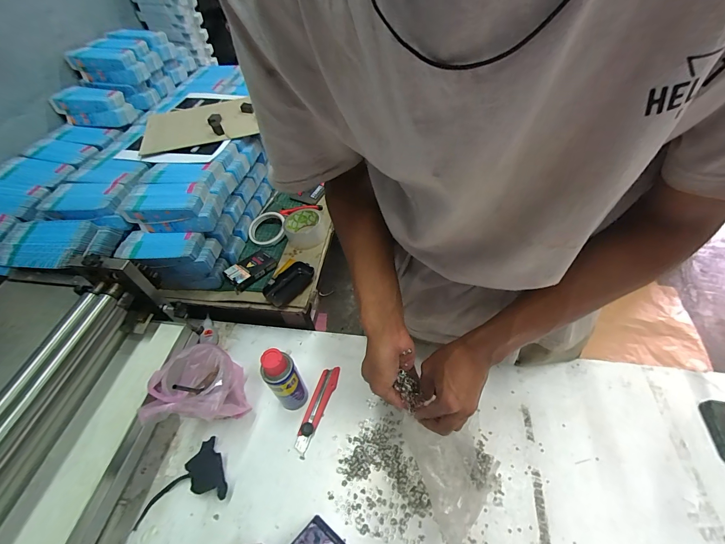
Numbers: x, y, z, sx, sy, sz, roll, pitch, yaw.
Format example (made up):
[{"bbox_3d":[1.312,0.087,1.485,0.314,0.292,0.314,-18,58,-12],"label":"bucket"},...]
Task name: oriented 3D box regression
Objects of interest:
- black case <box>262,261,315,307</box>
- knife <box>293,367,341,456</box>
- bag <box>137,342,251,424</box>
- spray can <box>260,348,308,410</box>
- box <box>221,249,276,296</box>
[{"bbox_3d":[-0.151,0.024,0.644,0.054,0.029,0.103,27,56,22],"label":"black case"},{"bbox_3d":[-0.083,0.245,0.579,0.032,0.016,0.154,14,52,13],"label":"knife"},{"bbox_3d":[-0.259,0.202,0.525,0.128,0.170,0.127,2,51,4],"label":"bag"},{"bbox_3d":[-0.128,0.185,0.532,0.053,0.175,0.041,-32,57,-22],"label":"spray can"},{"bbox_3d":[-0.241,-0.008,0.675,0.066,0.025,0.106,29,57,23],"label":"box"}]

